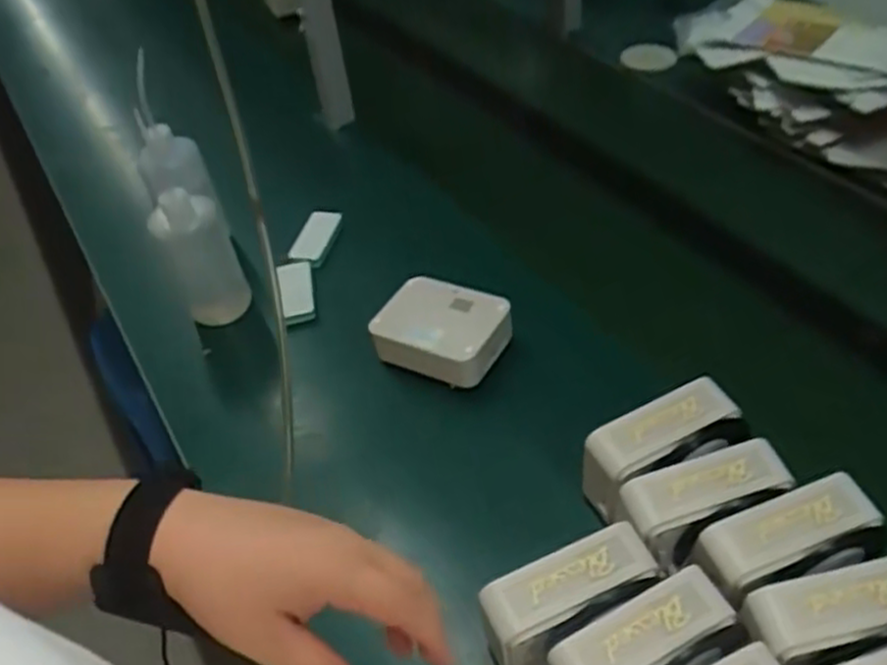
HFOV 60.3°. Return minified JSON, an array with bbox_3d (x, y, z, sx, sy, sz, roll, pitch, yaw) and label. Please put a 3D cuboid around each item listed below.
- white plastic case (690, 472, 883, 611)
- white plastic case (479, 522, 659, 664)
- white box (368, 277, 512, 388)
[{"bbox_3d":[0.249,0.148,0.552,0.132,0.042,0.049,-25,46,0],"label":"white plastic case"},{"bbox_3d":[0.091,0.208,0.570,0.126,0.105,0.044,-20,46,-12],"label":"white plastic case"},{"bbox_3d":[-0.002,-0.004,0.798,0.132,0.053,0.104,21,51,26],"label":"white box"}]

